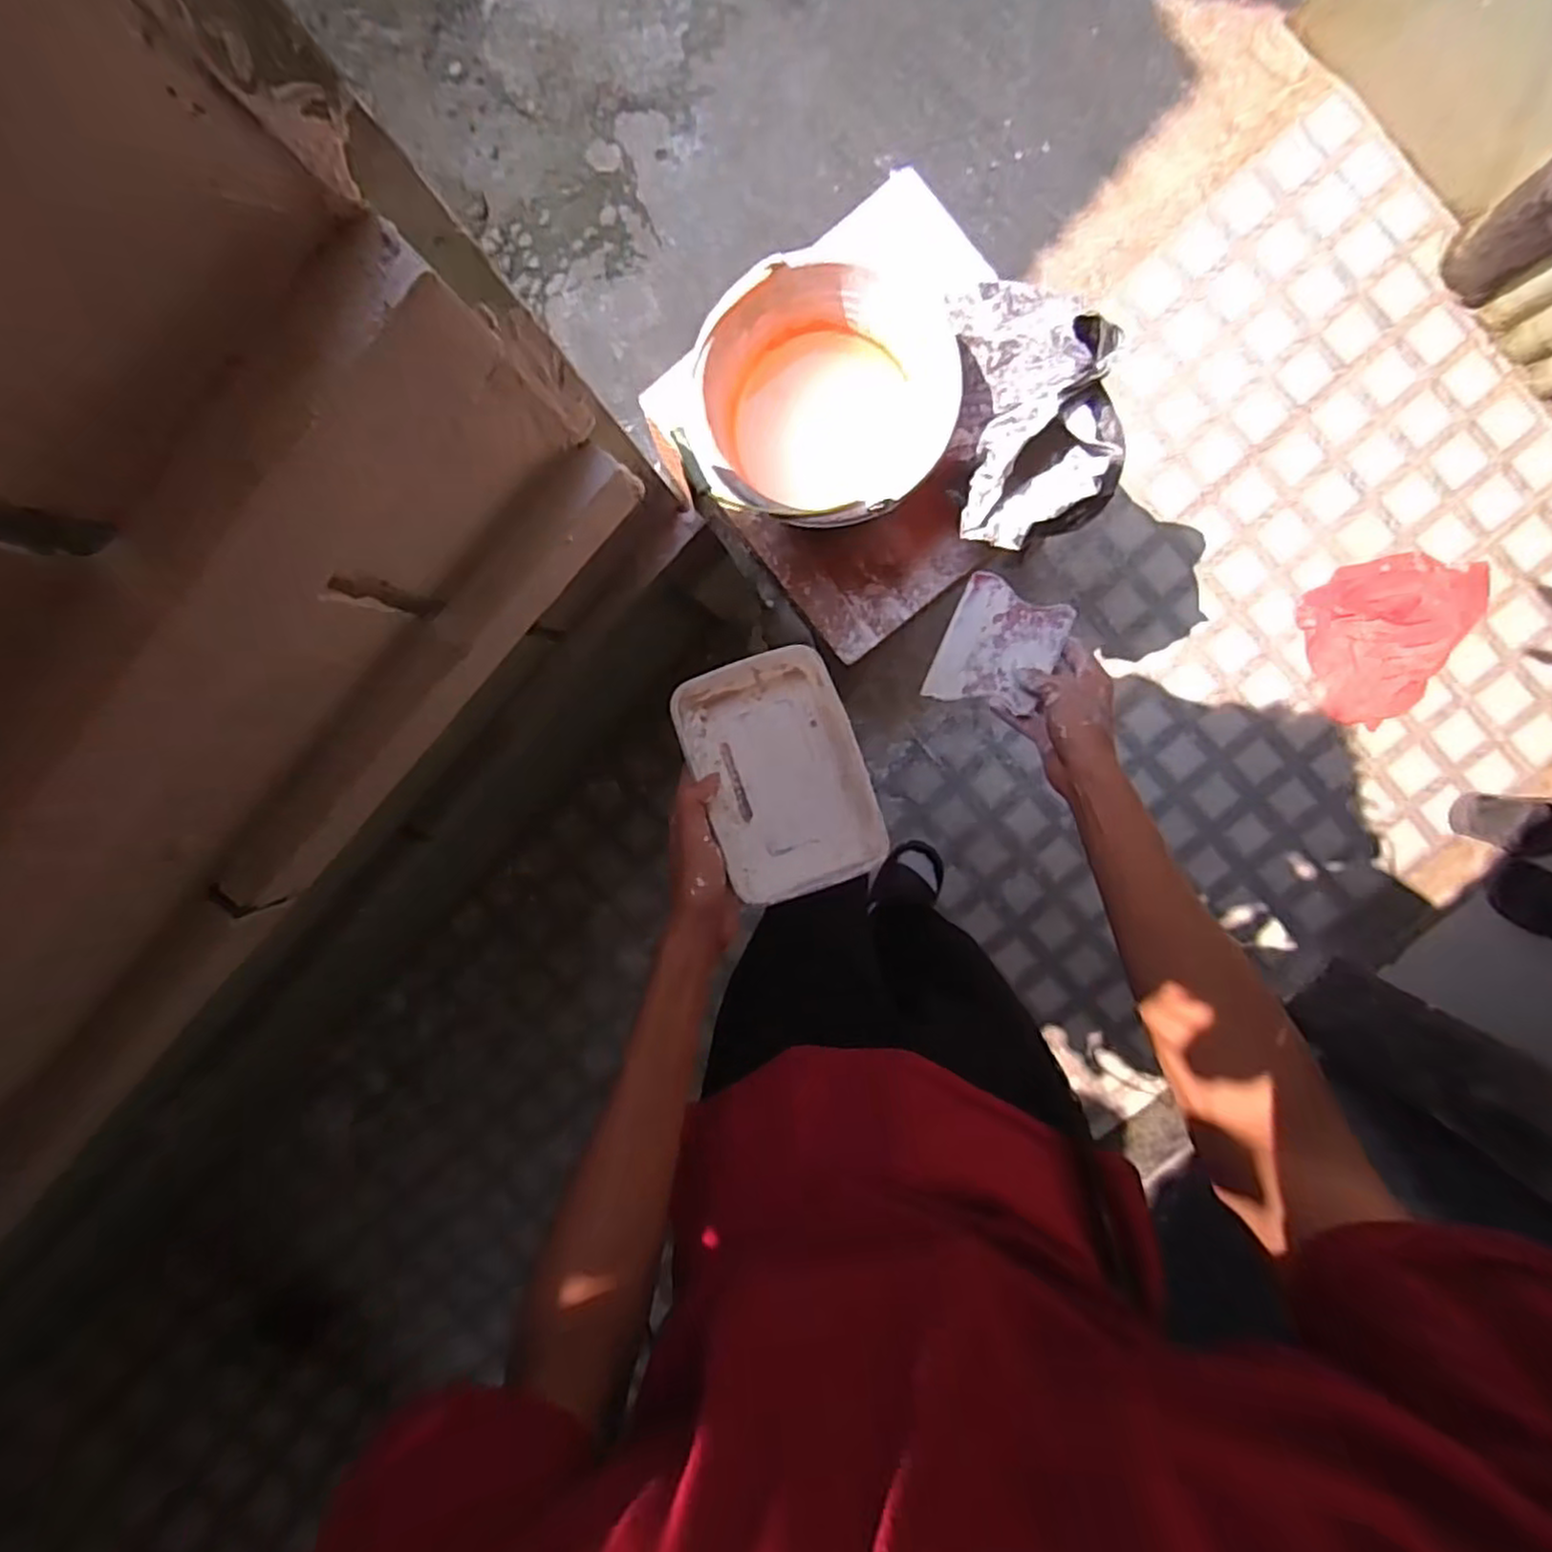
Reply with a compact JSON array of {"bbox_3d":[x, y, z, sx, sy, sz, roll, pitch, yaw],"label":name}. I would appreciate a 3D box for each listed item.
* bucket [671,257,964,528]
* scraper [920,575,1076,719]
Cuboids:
[{"bbox_3d":[0.057,-0.425,0.820,0.267,0.180,0.287,0,97,3],"label":"bucket"},{"bbox_3d":[0.198,-0.115,0.636,0.105,0.010,0.116,26,97,37],"label":"scraper"}]

